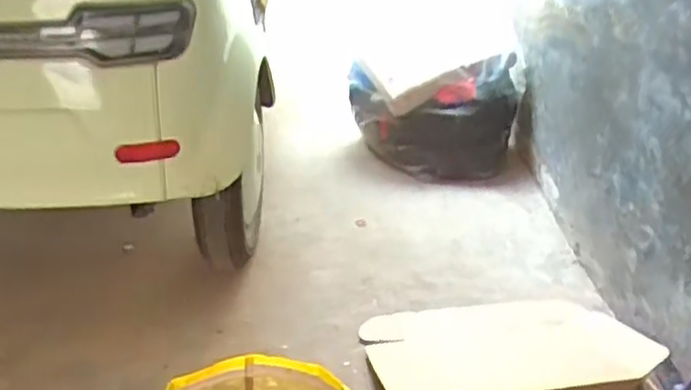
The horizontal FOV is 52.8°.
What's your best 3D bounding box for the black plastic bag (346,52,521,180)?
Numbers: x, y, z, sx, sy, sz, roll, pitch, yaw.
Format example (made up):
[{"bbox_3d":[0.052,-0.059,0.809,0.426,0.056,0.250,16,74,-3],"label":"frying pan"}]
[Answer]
[{"bbox_3d":[0.226,-0.220,1.845,0.434,0.247,0.277,6,28,7],"label":"black plastic bag"}]

